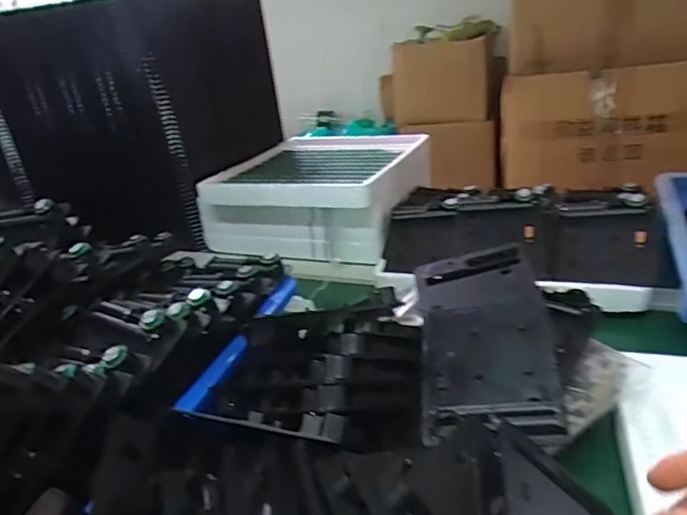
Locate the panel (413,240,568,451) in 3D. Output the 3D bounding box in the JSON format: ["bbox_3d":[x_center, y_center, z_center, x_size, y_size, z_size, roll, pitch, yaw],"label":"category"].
[{"bbox_3d":[0.124,0.066,0.485,0.111,0.014,0.205,-11,39,16],"label":"panel"}]

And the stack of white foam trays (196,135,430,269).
[{"bbox_3d":[-0.025,-0.111,0.921,0.316,0.120,0.324,8,29,31],"label":"stack of white foam trays"}]

